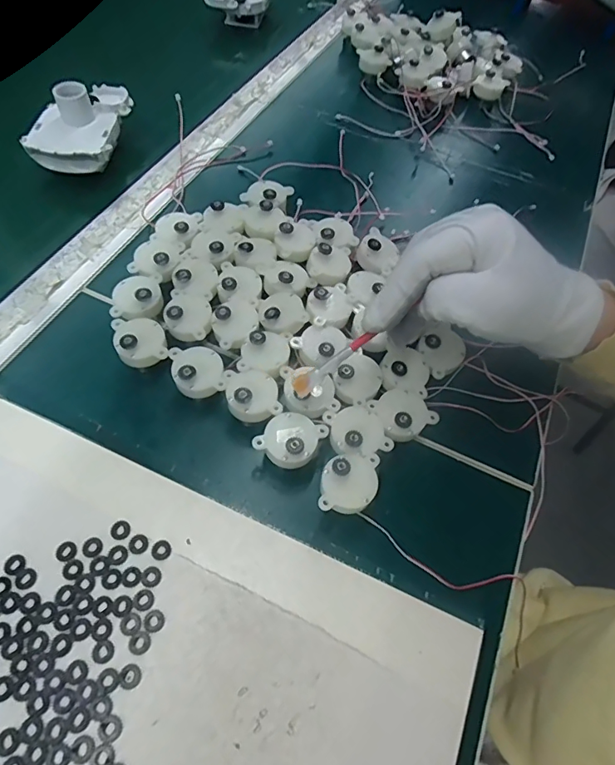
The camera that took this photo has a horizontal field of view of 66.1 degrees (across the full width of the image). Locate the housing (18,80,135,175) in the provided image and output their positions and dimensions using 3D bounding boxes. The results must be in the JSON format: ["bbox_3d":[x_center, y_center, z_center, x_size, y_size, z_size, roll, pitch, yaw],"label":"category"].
[{"bbox_3d":[-0.200,-0.227,0.422,0.066,0.059,0.105,9,59,0],"label":"housing"}]

